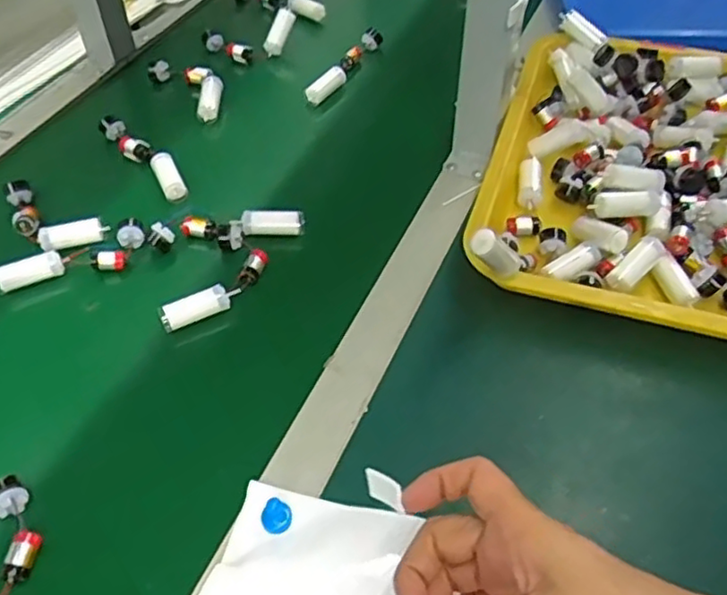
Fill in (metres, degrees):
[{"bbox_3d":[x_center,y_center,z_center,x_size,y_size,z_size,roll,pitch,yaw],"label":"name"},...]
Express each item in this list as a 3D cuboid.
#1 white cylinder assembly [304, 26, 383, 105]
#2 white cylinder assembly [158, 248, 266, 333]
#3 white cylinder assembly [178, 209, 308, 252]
[{"bbox_3d":[-0.019,-0.261,0.763,0.028,0.020,0.145,21,52,17],"label":"white cylinder assembly"},{"bbox_3d":[-0.114,-0.003,0.542,0.028,0.024,0.100,36,58,27],"label":"white cylinder assembly"},{"bbox_3d":[-0.105,-0.059,0.584,0.105,0.023,0.032,-3,49,-3],"label":"white cylinder assembly"}]

